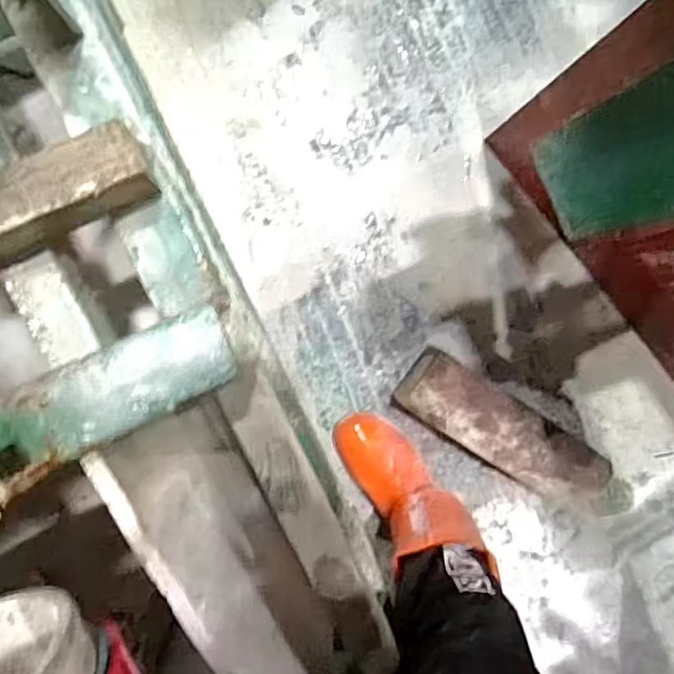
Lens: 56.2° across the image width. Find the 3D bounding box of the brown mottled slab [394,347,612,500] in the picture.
[{"bbox_3d":[0.218,0.125,0.845,0.284,0.092,0.094,33,91,-7],"label":"brown mottled slab"}]

